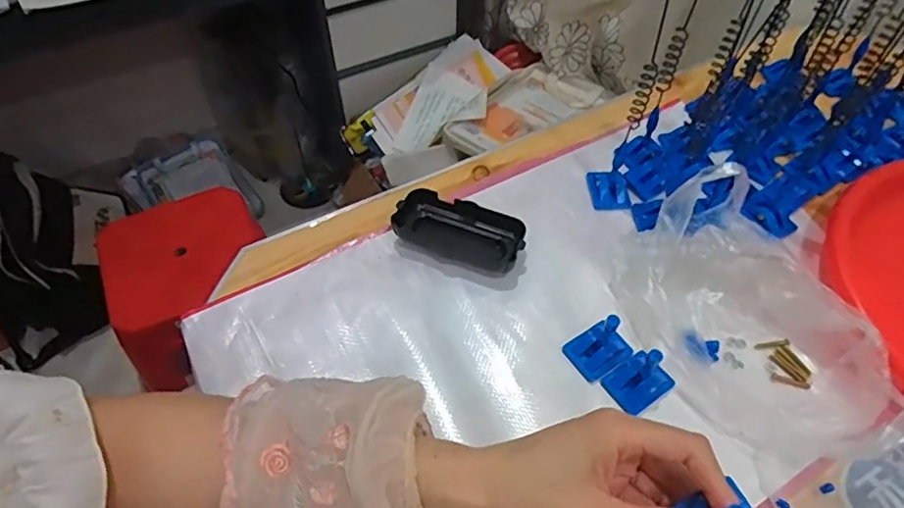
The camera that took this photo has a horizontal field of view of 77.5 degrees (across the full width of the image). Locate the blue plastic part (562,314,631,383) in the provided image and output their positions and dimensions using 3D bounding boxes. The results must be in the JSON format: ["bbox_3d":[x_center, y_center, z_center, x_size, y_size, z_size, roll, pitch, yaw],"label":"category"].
[{"bbox_3d":[0.109,0.069,0.416,0.040,0.026,0.034,-22,55,-16],"label":"blue plastic part"}]

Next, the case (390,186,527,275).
[{"bbox_3d":[0.007,-0.020,0.486,0.109,0.028,0.050,16,54,12],"label":"case"}]

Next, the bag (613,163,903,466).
[{"bbox_3d":[0.214,0.044,0.396,0.137,0.083,0.204,-22,55,-16],"label":"bag"}]

